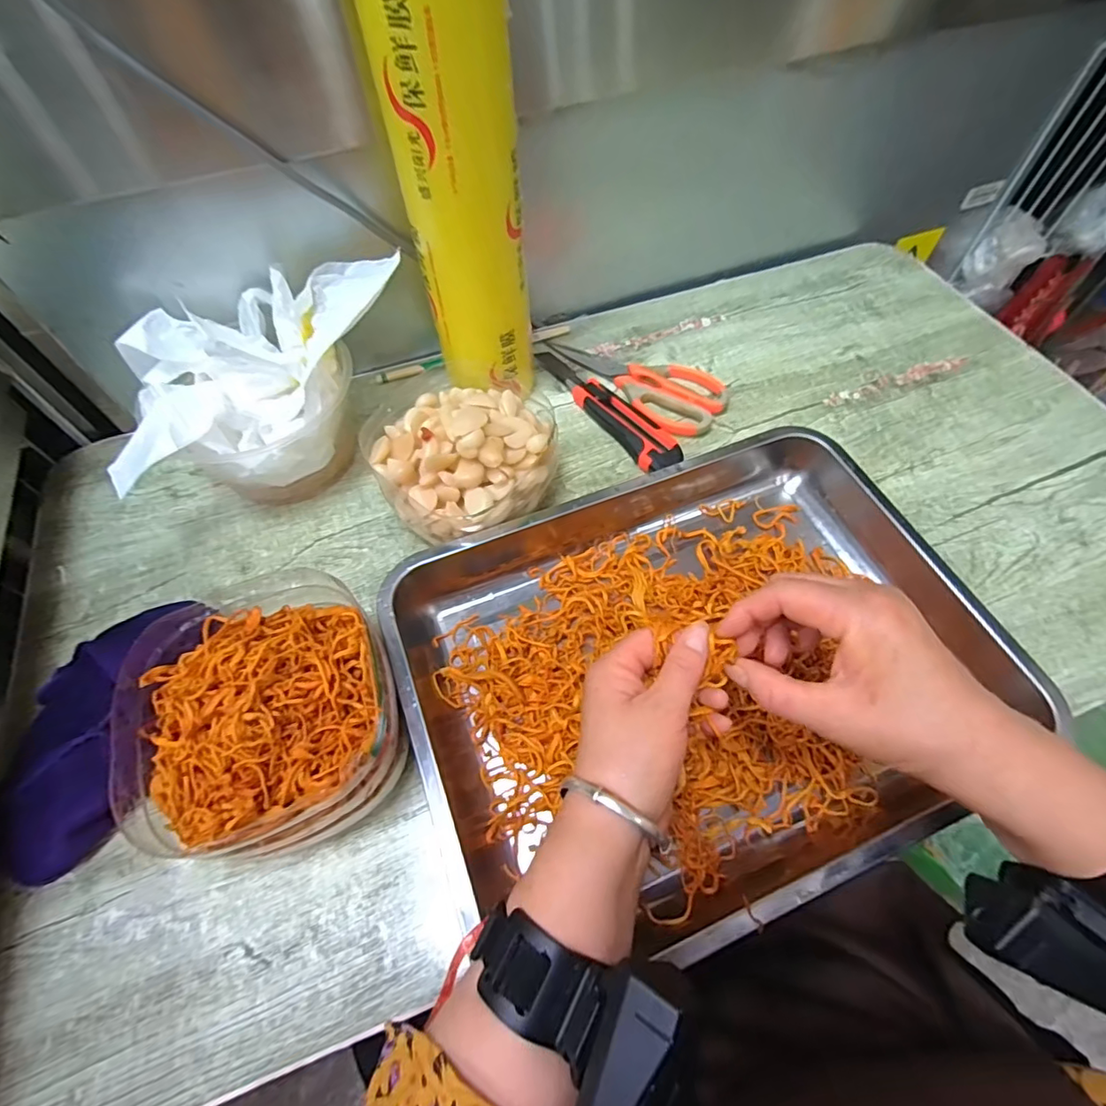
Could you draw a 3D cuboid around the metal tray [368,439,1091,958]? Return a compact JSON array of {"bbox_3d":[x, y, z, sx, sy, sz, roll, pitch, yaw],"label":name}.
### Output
[{"bbox_3d":[0.096,0.066,0.381,0.384,0.050,0.317,-19,60,-11],"label":"metal tray"}]

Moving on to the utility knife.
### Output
[{"bbox_3d":[0.055,-0.148,0.530,0.042,0.018,0.197,-29,62,-16],"label":"utility knife"}]

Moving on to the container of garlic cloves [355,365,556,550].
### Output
[{"bbox_3d":[-0.077,-0.090,0.457,0.152,0.088,0.154,-1,58,1],"label":"container of garlic cloves"}]

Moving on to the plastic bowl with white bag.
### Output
[{"bbox_3d":[-0.237,-0.139,0.464,0.232,0.139,0.147,-19,60,-10],"label":"plastic bowl with white bag"}]

